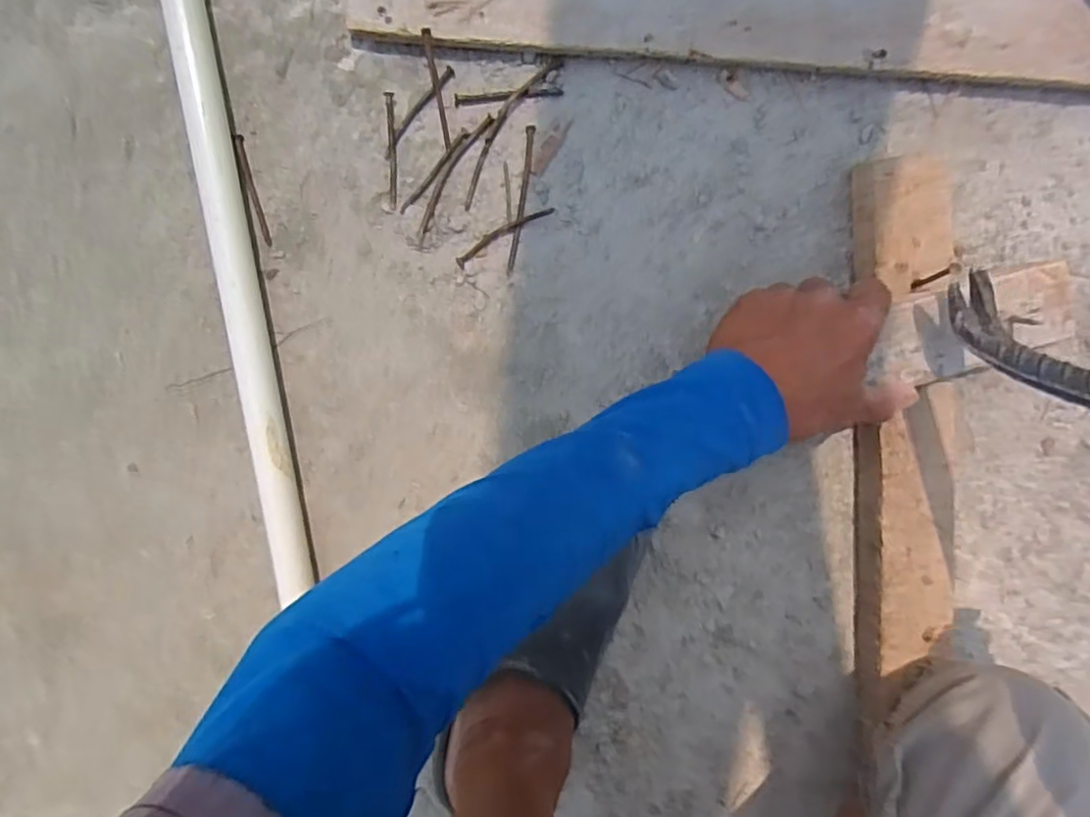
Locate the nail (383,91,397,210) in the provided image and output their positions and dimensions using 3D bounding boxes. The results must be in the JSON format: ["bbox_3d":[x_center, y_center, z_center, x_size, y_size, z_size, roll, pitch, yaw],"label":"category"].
[{"bbox_3d":[-0.107,-0.180,0.456,0.006,0.004,0.076,0,98,-1],"label":"nail"}]

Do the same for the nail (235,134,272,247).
[{"bbox_3d":[-0.204,-0.153,0.457,0.005,0.007,0.075,-11,98,1],"label":"nail"}]

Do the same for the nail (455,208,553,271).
[{"bbox_3d":[-0.030,-0.125,0.467,0.077,0.004,0.011,-32,97,3],"label":"nail"}]

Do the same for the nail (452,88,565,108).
[{"bbox_3d":[-0.025,-0.218,0.454,0.075,0.004,0.007,-5,98,0],"label":"nail"}]

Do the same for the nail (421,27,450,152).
[{"bbox_3d":[-0.074,-0.219,0.450,0.006,0.010,0.076,-8,114,0],"label":"nail"}]

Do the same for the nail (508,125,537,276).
[{"bbox_3d":[-0.017,-0.148,0.466,0.007,0.004,0.103,8,97,-2],"label":"nail"}]

